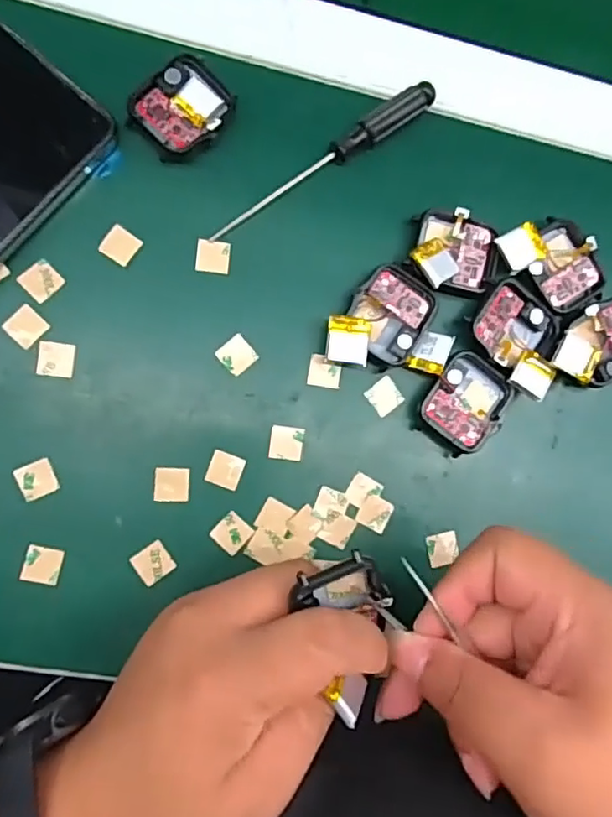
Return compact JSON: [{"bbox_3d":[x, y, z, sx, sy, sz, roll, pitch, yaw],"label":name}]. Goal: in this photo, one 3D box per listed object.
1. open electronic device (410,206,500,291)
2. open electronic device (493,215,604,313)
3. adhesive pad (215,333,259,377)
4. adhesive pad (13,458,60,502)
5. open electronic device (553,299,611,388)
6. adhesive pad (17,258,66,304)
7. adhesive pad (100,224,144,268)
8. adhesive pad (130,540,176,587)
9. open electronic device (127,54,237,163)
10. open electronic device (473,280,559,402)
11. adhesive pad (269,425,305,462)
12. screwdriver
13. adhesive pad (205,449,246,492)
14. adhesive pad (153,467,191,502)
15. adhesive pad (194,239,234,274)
[{"bbox_3d":[0.073,-0.078,0.302,0.043,0.018,0.040,2,86,-9],"label":"open electronic device"},{"bbox_3d":[0.125,-0.072,0.305,0.049,0.012,0.047,-24,90,-10],"label":"open electronic device"},{"bbox_3d":[-0.032,-0.025,0.288,0.015,0.004,0.016,-41,93,-9],"label":"adhesive pad"},{"bbox_3d":[-0.120,0.032,0.272,0.015,0.004,0.016,-25,91,-10],"label":"adhesive pad"},{"bbox_3d":[0.149,-0.032,0.308,0.057,0.015,0.037,-29,91,-10],"label":"open electronic device"},{"bbox_3d":[-0.121,-0.058,0.277,0.016,0.004,0.016,44,81,-4],"label":"adhesive pad"},{"bbox_3d":[-0.086,-0.076,0.282,0.015,0.004,0.016,32,82,-6],"label":"adhesive pad"},{"bbox_3d":[-0.069,0.070,0.277,0.016,0.004,0.016,-36,92,-9],"label":"adhesive pad"},{"bbox_3d":[-0.058,-0.140,0.286,0.045,0.009,0.038,-45,94,-9],"label":"open electronic device"},{"bbox_3d":[0.105,-0.035,0.302,0.047,0.011,0.044,33,82,-6],"label":"open electronic device"},{"bbox_3d":[-0.009,0.017,0.289,0.016,0.004,0.016,7,85,-8],"label":"adhesive pad"},{"bbox_3d":[0.010,-0.119,0.295,0.130,0.012,0.012,-37,93,-9],"label":"screwdriver"},{"bbox_3d":[-0.037,0.029,0.284,0.015,0.004,0.015,21,84,-7],"label":"adhesive pad"},{"bbox_3d":[-0.061,0.035,0.280,0.015,0.004,0.015,3,86,-9],"label":"adhesive pad"},{"bbox_3d":[-0.044,-0.072,0.290,0.017,0.004,0.016,6,86,-9],"label":"adhesive pad"}]

